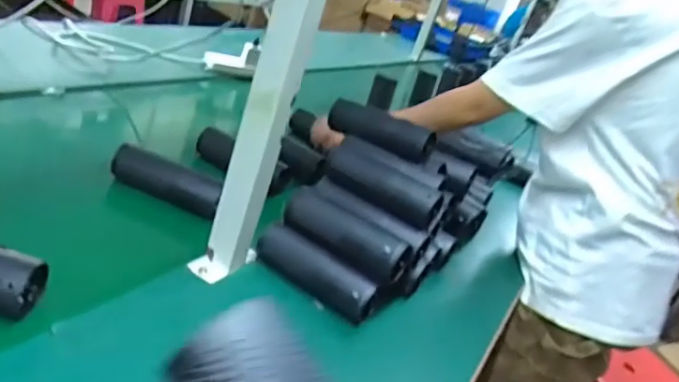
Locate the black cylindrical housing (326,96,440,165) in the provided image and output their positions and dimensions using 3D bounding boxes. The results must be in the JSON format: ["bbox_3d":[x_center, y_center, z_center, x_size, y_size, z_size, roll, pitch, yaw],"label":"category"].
[{"bbox_3d":[0.062,-0.093,0.868,0.169,0.042,0.040,23,48,19],"label":"black cylindrical housing"}]

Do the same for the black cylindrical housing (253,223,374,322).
[{"bbox_3d":[-0.031,0.098,0.710,0.168,0.044,0.045,30,51,24],"label":"black cylindrical housing"}]

